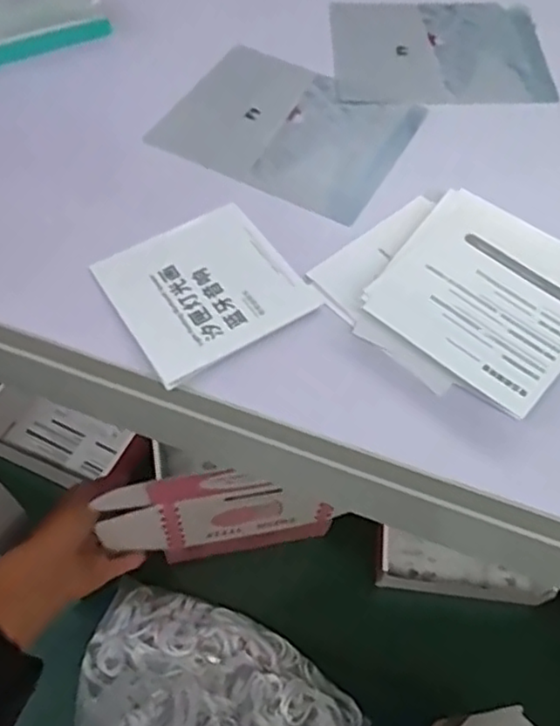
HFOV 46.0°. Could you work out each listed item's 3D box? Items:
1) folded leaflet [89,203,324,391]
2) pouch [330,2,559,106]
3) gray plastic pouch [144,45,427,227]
[{"bbox_3d":[-0.030,-0.031,0.260,0.067,0.005,0.065,-30,63,-17],"label":"folded leaflet"},{"bbox_3d":[0.081,-0.162,0.341,0.106,0.005,0.084,-3,59,-2],"label":"pouch"},{"bbox_3d":[0.004,-0.110,0.308,0.106,0.004,0.079,25,64,14],"label":"gray plastic pouch"}]

